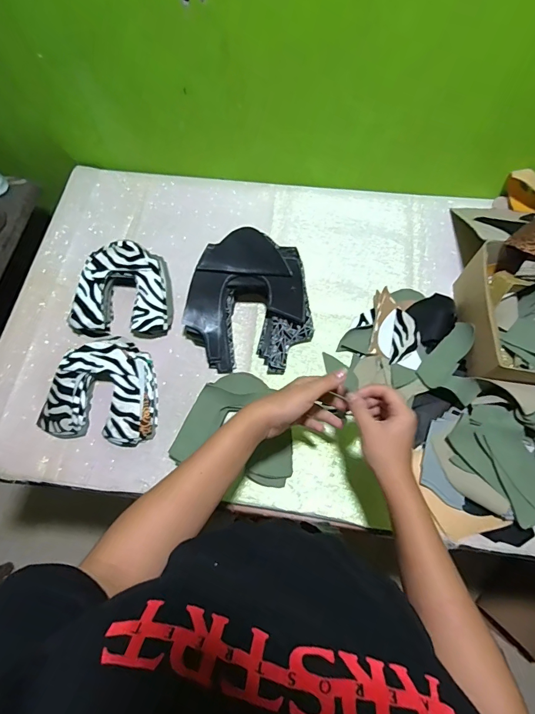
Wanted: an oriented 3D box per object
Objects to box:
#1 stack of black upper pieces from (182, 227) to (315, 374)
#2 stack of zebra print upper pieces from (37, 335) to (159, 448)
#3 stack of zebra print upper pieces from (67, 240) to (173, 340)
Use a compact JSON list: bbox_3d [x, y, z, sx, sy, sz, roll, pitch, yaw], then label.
[{"bbox_3d":[-0.033,-0.085,0.607,0.205,0.111,0.196,-2,68,1],"label":"stack of black upper pieces"},{"bbox_3d":[-0.253,0.047,0.598,0.172,0.044,0.163,7,69,5],"label":"stack of zebra print upper pieces"},{"bbox_3d":[-0.243,-0.114,0.651,0.164,0.064,0.148,3,69,3],"label":"stack of zebra print upper pieces"}]

